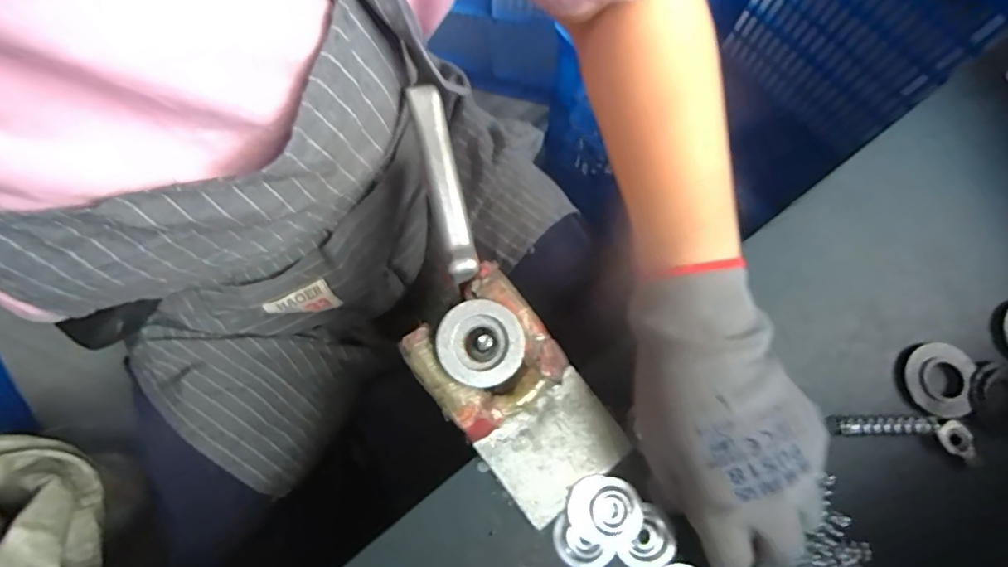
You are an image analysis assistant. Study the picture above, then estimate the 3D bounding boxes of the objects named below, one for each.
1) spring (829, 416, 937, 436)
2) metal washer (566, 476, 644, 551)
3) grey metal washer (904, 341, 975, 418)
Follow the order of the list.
[{"bbox_3d":[0.223,0.084,0.304,0.058,0.006,0.010,-1,77,0],"label":"spring"},{"bbox_3d":[0.057,0.129,0.292,0.042,0.004,0.036,20,78,5],"label":"metal washer"},{"bbox_3d":[0.262,0.058,0.311,0.036,0.005,0.043,10,78,3],"label":"grey metal washer"}]

